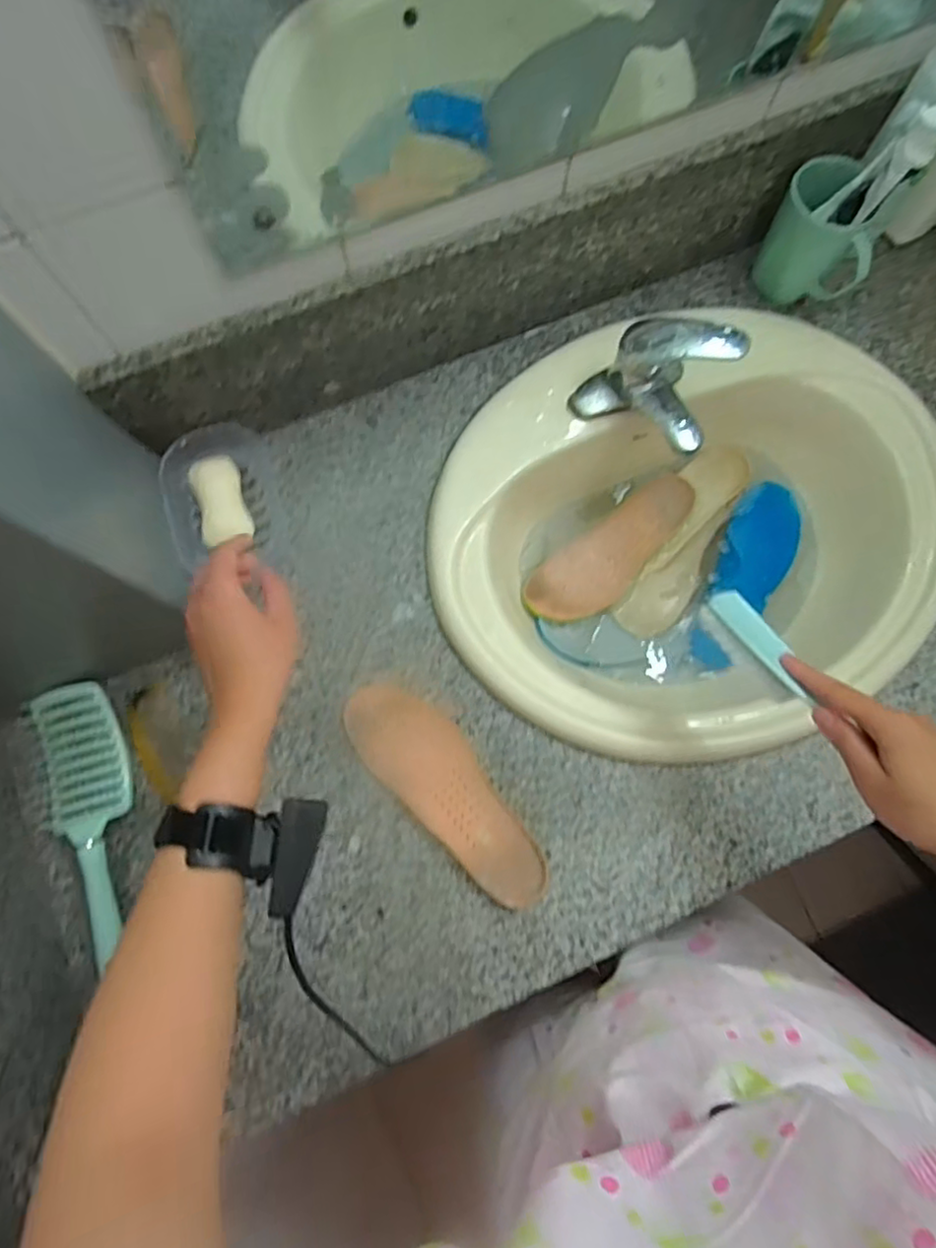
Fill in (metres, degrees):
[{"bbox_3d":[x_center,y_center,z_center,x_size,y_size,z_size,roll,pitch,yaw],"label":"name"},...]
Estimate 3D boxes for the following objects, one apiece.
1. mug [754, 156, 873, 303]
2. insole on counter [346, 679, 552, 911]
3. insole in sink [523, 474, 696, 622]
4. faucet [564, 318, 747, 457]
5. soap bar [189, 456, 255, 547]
[{"bbox_3d":[0.358,-0.389,0.657,0.103,0.113,0.067,32,80,6],"label":"mug"},{"bbox_3d":[-0.016,0.150,0.589,0.079,0.018,0.237,-44,82,-8],"label":"insole on counter"},{"bbox_3d":[0.168,-0.079,0.730,0.224,0.021,0.079,-37,81,-7],"label":"insole in sink"},{"bbox_3d":[0.179,-0.234,0.630,0.132,0.103,0.095,27,79,5],"label":"faucet"},{"bbox_3d":[-0.233,-0.118,0.608,0.043,0.014,0.082,-15,78,-3],"label":"soap bar"}]

